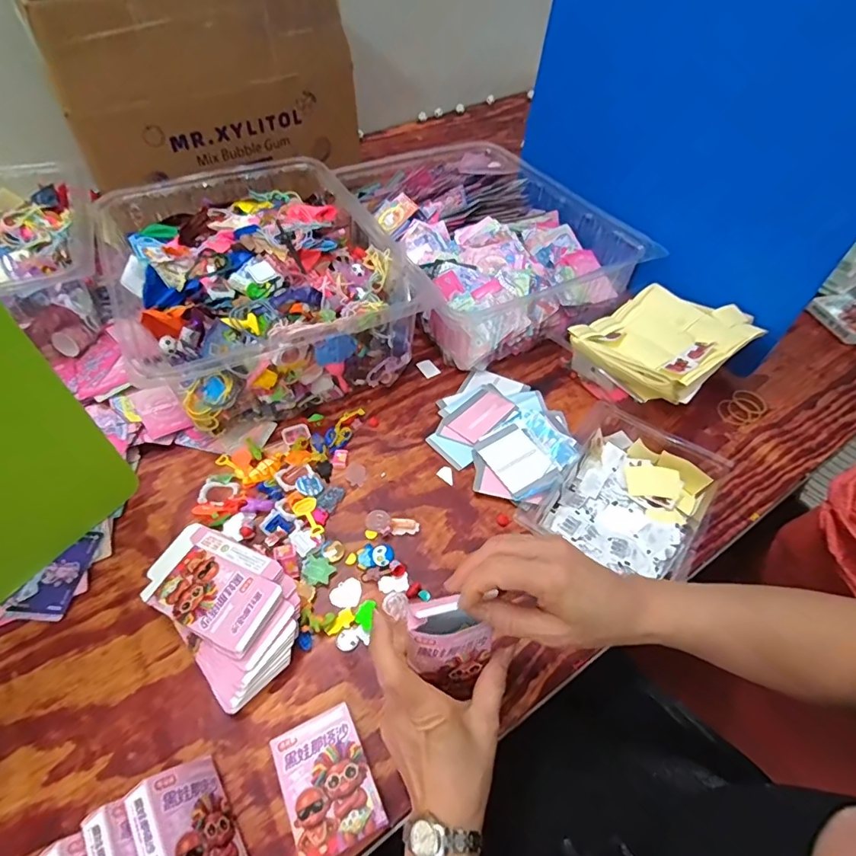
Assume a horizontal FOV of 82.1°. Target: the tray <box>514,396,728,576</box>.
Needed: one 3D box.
[{"bbox_3d":[0.214,0.077,0.549,0.169,0.053,0.210,34,58,24],"label":"tray"}]

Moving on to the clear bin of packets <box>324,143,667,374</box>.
[{"bbox_3d":[0.083,-0.307,0.805,0.344,0.123,0.439,-18,53,-16],"label":"clear bin of packets"}]

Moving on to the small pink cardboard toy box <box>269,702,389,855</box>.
[{"bbox_3d":[-0.080,0.281,0.392,0.066,0.026,0.093,-21,54,-18],"label":"small pink cardboard toy box"}]

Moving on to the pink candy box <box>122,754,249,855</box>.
[{"bbox_3d":[-0.167,0.293,0.354,0.022,0.071,0.092,-44,64,6],"label":"pink candy box"}]

